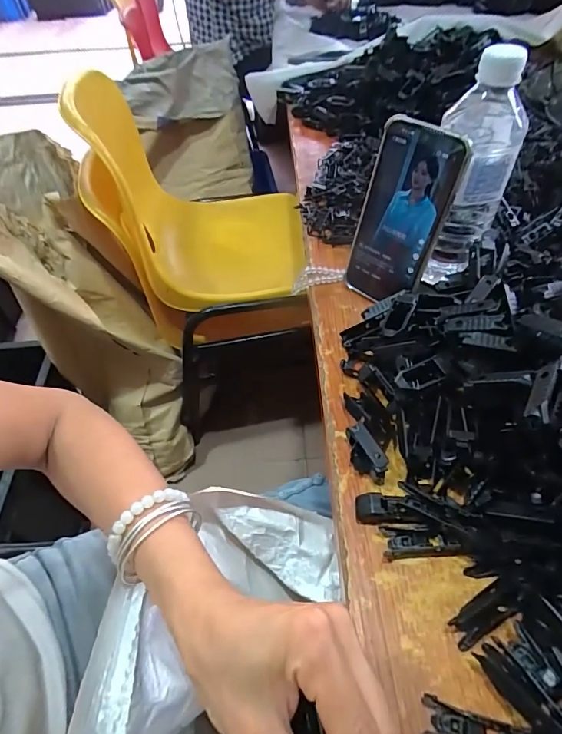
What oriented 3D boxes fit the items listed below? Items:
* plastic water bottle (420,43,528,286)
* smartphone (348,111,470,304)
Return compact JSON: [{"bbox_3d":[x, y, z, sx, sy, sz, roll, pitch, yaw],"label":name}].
[{"bbox_3d":[0.177,-0.161,0.396,0.060,0.215,0.074,3,52,6],"label":"plastic water bottle"},{"bbox_3d":[0.111,-0.138,0.408,0.084,0.163,0.016,38,47,28],"label":"smartphone"}]

